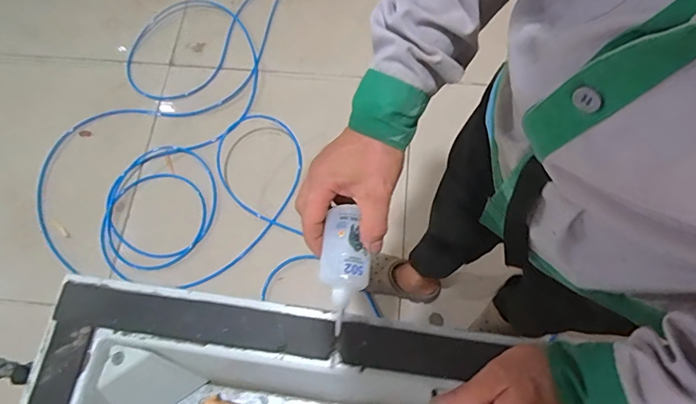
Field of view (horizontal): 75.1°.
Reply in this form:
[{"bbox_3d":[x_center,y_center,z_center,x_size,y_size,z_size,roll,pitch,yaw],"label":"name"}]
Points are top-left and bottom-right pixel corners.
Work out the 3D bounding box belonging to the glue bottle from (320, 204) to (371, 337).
[{"bbox_3d":[-0.002,0.059,0.421,0.044,0.023,0.112,0,84,2],"label":"glue bottle"}]

